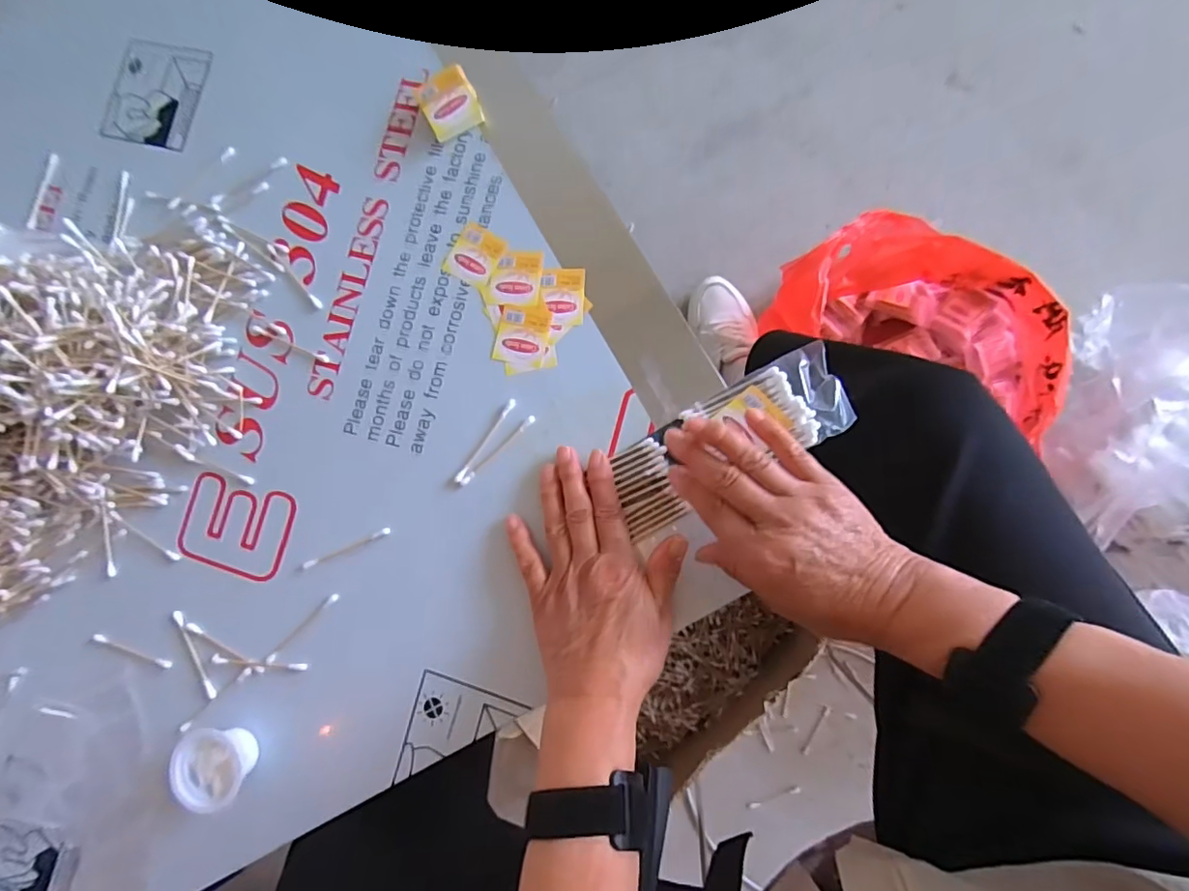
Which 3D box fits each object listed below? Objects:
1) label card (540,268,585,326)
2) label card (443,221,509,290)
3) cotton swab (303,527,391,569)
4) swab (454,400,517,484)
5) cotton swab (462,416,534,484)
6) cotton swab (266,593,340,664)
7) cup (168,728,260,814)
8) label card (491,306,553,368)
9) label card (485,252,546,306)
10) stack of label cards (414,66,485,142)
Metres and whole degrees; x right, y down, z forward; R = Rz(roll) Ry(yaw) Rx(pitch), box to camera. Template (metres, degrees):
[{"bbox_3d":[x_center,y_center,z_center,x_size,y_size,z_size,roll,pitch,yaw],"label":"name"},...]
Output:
[{"bbox_3d":[-0.024,-0.111,0.409,0.033,0.004,0.043,2,84,8],"label":"label card"},{"bbox_3d":[-0.092,-0.147,0.423,0.038,0.004,0.043,28,88,10],"label":"label card"},{"bbox_3d":[-0.186,0.077,0.411,0.072,0.004,0.005,-23,81,5],"label":"cotton swab"},{"bbox_3d":[-0.080,-0.004,0.403,0.006,0.004,0.073,35,89,10],"label":"swab"},{"bbox_3d":[-0.070,0.004,0.403,0.071,0.004,0.006,-42,80,1],"label":"cotton swab"},{"bbox_3d":[-0.218,0.136,0.411,0.072,0.004,0.007,-44,80,1],"label":"cotton swab"},{"bbox_3d":[-0.269,0.228,0.392,0.049,0.027,0.053,-1,84,7],"label":"cup"},{"bbox_3d":[-0.054,-0.083,0.411,0.039,0.004,0.044,11,86,9],"label":"label card"},{"bbox_3d":[-0.060,-0.127,0.416,0.040,0.004,0.042,6,85,8],"label":"label card"},{"bbox_3d":[-0.113,-0.266,0.429,0.042,0.020,0.045,-25,81,4],"label":"stack of label cards"}]

